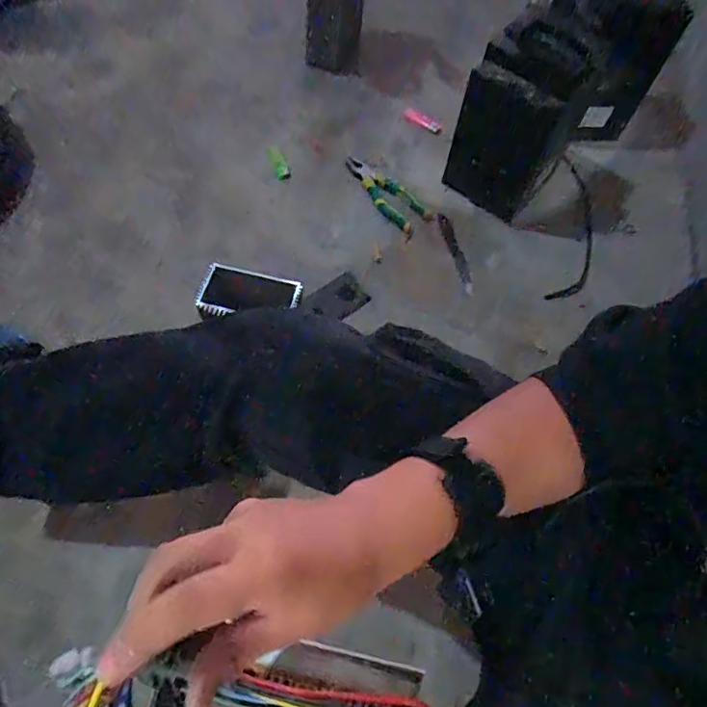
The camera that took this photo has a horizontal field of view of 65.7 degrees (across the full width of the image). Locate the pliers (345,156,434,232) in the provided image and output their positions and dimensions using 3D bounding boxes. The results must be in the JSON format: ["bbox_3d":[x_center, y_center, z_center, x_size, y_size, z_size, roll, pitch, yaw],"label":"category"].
[{"bbox_3d":[0.057,-0.313,1.066,0.078,0.024,0.226,-36,71,-19],"label":"pliers"}]

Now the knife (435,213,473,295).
[{"bbox_3d":[0.179,-0.182,0.978,0.023,0.018,0.173,-10,64,-9],"label":"knife"}]

